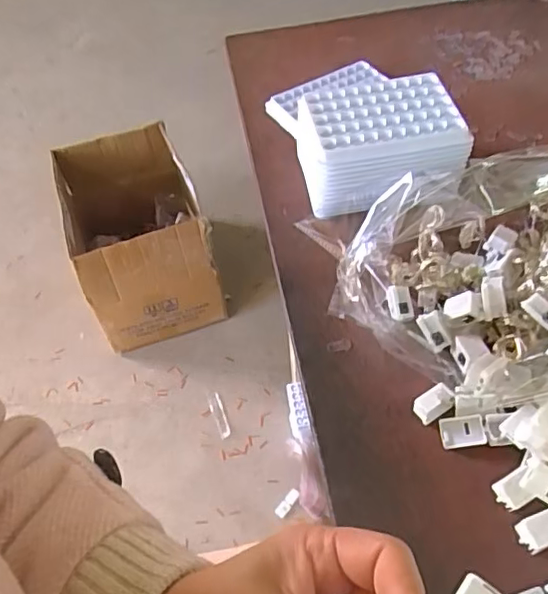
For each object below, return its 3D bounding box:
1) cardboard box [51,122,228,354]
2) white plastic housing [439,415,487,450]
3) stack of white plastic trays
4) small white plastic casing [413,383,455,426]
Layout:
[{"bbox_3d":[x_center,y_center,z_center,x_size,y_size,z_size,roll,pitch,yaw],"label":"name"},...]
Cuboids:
[{"bbox_3d":[-0.307,-0.141,1.309,0.265,0.305,0.417,-19,53,-9],"label":"cardboard box"},{"bbox_3d":[0.124,0.088,0.376,0.027,0.007,0.020,-4,52,1],"label":"white plastic housing"},{"bbox_3d":[0.077,-0.161,0.531,0.138,0.071,0.202,-13,52,-6],"label":"stack of white plastic trays"},{"bbox_3d":[0.108,0.071,0.383,0.026,0.015,0.015,-27,55,-17],"label":"small white plastic casing"}]

